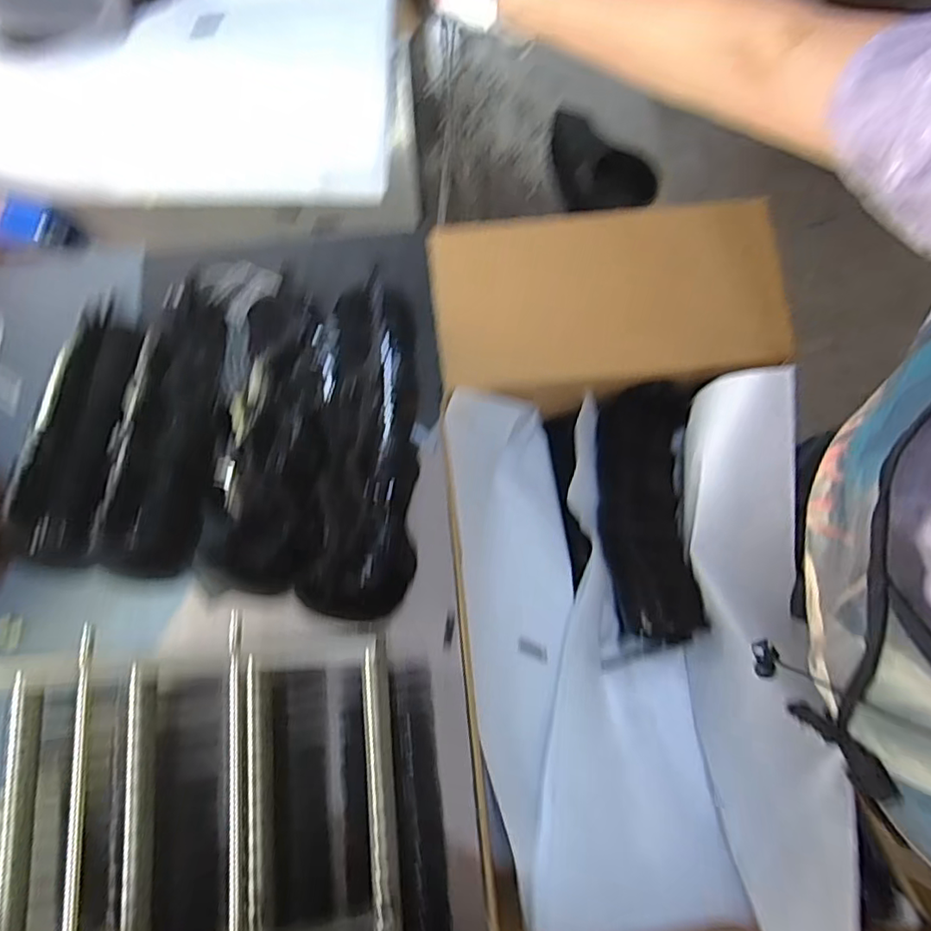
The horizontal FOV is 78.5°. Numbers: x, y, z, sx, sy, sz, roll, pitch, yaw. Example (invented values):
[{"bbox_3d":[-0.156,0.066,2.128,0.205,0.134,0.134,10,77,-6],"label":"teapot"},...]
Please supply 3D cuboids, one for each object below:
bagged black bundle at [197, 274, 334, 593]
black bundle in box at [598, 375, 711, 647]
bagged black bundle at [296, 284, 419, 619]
[{"bbox_3d":[-0.165,-0.043,0.441,0.098,0.065,0.259,0,76,2],"label":"bagged black bundle"},{"bbox_3d":[0.156,0.031,0.497,0.085,0.044,0.236,3,76,2],"label":"black bundle in box"},{"bbox_3d":[-0.077,-0.031,0.442,0.079,0.052,0.285,2,76,2],"label":"bagged black bundle"}]

